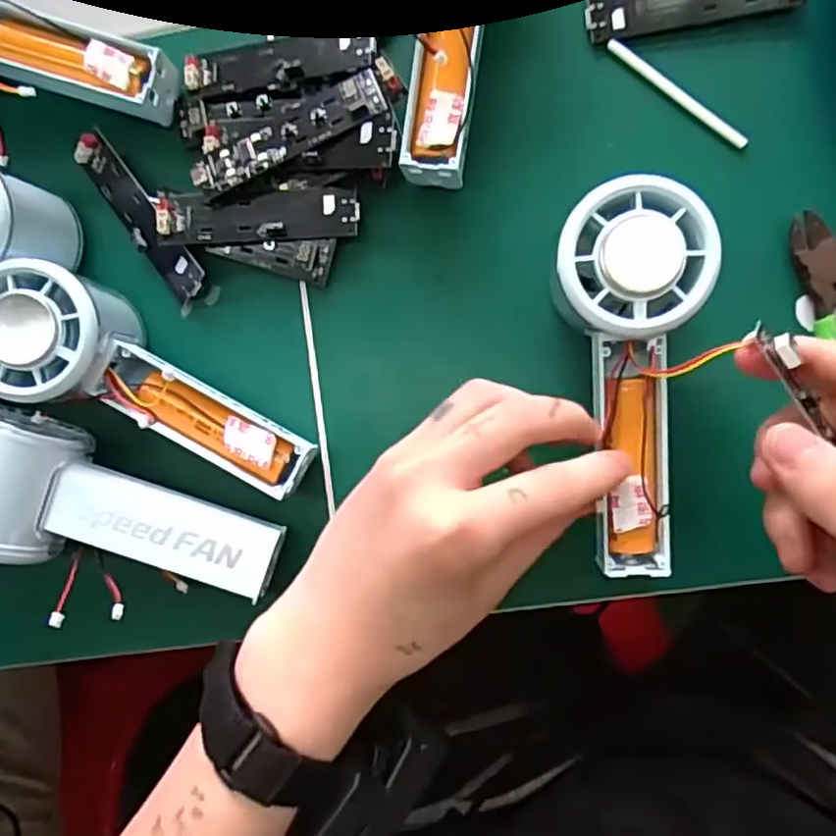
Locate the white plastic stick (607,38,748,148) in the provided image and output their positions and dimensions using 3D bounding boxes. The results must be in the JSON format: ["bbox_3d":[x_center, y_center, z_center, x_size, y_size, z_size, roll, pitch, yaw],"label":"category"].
[{"bbox_3d":[0.116,-0.146,0.311,0.076,0.004,0.005,41,92,8],"label":"white plastic stick"}]

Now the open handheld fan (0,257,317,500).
[{"bbox_3d":[-0.120,-0.013,0.309,0.155,0.051,0.056,29,90,-8],"label":"open handheld fan"}]

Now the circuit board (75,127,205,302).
[{"bbox_3d":[-0.133,-0.097,0.329,0.020,0.017,0.091,-39,82,3],"label":"circuit board"}]

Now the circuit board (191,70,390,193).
[{"bbox_3d":[-0.059,-0.128,0.314,0.092,0.013,0.025,-21,83,5],"label":"circuit board"}]

